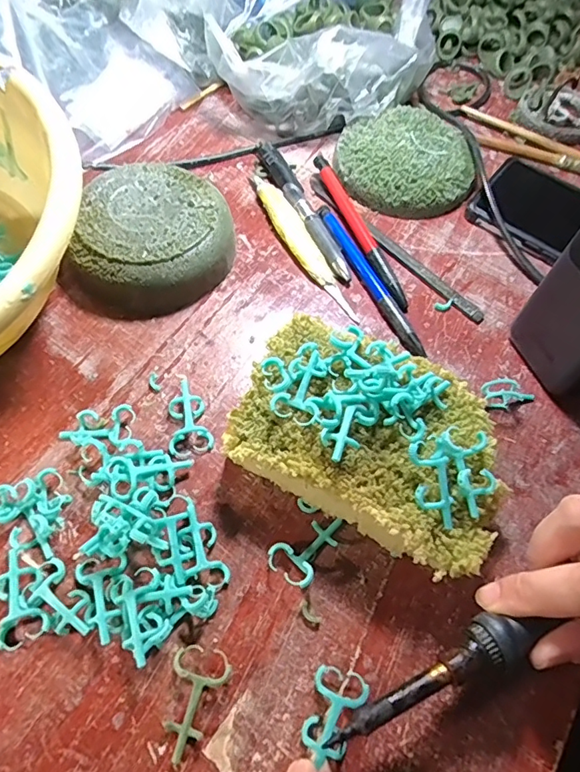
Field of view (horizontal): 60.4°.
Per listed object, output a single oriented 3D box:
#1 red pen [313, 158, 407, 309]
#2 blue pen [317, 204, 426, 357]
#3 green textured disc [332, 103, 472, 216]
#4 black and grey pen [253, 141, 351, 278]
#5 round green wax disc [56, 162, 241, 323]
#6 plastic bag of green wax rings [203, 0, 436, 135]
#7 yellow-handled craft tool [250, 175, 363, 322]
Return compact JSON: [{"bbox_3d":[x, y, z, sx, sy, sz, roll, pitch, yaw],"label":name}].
[{"bbox_3d":[0.049,-0.111,0.351,0.011,0.014,0.140,-18,64,-14],"label":"red pen"},{"bbox_3d":[0.052,-0.074,0.334,0.013,0.008,0.137,-22,65,-16],"label":"blue pen"},{"bbox_3d":[0.086,-0.175,0.385,0.099,0.023,0.101,2,61,-3],"label":"green textured disc"},{"bbox_3d":[0.008,-0.129,0.359,0.015,0.012,0.136,-19,64,-14],"label":"black and grey pen"},{"bbox_3d":[-0.090,-0.093,0.322,0.094,0.036,0.100,2,61,-3],"label":"round green wax disc"},{"bbox_3d":[0.030,-0.309,0.408,0.184,0.109,0.198,1,61,-3],"label":"plastic bag of green wax rings"},{"bbox_3d":[0.006,-0.101,0.346,0.019,0.010,0.140,-20,64,-15],"label":"yellow-handled craft tool"}]

